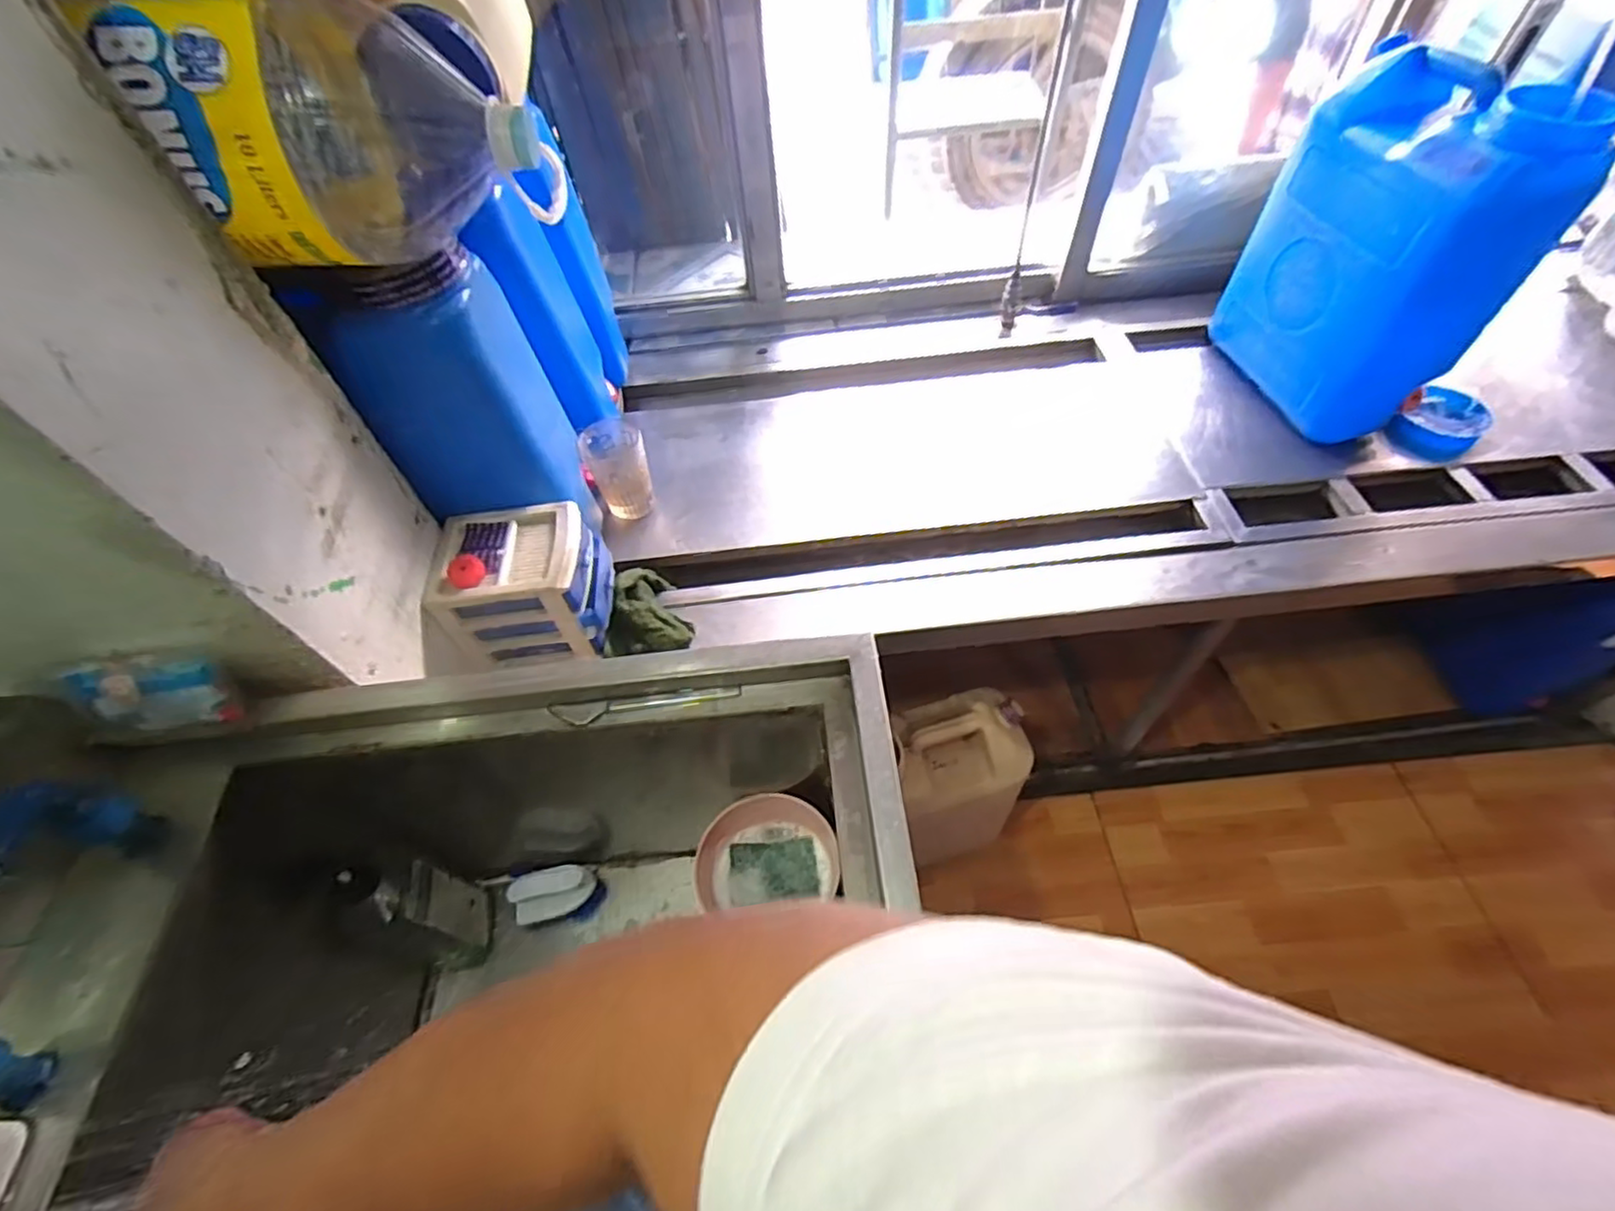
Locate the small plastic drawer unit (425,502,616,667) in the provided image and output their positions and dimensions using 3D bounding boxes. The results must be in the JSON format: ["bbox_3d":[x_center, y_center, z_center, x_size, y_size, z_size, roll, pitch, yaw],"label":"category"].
[{"bbox_3d":[-0.341,-0.025,0.848,0.178,0.137,0.144,-5,55,0],"label":"small plastic drawer unit"}]

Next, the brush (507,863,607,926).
[{"bbox_3d":[-0.311,0.359,0.846,0.102,0.062,0.062,-7,55,-1],"label":"brush"}]

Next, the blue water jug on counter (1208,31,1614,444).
[{"bbox_3d":[0.772,-0.467,0.929,0.168,0.406,0.302,-7,55,-1],"label":"blue water jug on counter"}]

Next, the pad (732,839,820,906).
[{"bbox_3d":[-0.037,0.291,0.747,0.095,0.014,0.062,-5,55,1],"label":"pad"}]

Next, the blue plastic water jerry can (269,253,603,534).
[{"bbox_3d":[-0.388,-0.221,0.801,0.163,0.302,0.155,-12,55,-5],"label":"blue plastic water jerry can"}]

